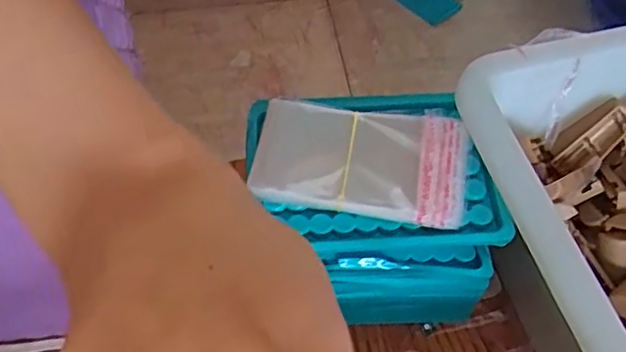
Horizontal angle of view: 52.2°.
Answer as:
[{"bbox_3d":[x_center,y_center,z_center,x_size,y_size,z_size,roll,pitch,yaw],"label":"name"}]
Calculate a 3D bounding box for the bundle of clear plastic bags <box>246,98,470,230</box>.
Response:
[{"bbox_3d":[0.024,-0.009,0.330,0.108,0.015,0.062,9,57,4],"label":"bundle of clear plastic bags"}]

